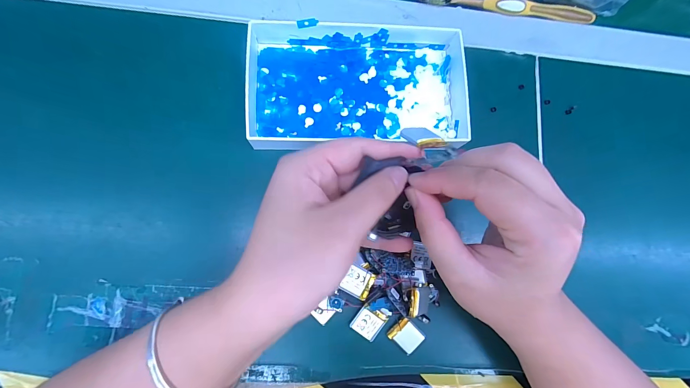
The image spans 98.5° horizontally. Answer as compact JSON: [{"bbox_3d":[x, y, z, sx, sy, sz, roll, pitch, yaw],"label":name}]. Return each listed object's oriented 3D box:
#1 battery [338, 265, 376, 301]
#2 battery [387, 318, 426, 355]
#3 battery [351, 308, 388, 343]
[{"bbox_3d":[0.010,0.066,0.223,0.021,0.004,0.021,29,83,-2],"label":"battery"},{"bbox_3d":[0.049,0.111,0.232,0.023,0.004,0.020,45,80,1],"label":"battery"},{"bbox_3d":[0.018,0.100,0.230,0.022,0.004,0.021,37,80,0],"label":"battery"}]

